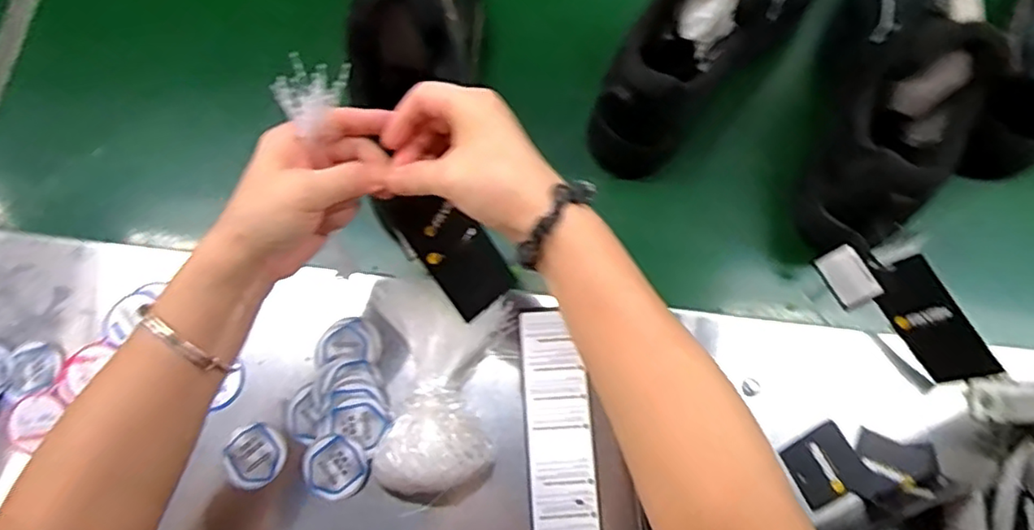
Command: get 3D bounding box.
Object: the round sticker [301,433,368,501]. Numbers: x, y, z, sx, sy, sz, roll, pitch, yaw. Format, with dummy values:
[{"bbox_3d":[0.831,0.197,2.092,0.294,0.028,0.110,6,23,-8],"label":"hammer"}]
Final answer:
[{"bbox_3d":[-0.140,0.156,0.478,0.047,0.009,0.047,42,80,11],"label":"round sticker"}]

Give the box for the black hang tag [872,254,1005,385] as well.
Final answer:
[{"bbox_3d":[0.314,0.045,0.473,0.009,0.051,0.099,-27,81,-38],"label":"black hang tag"}]

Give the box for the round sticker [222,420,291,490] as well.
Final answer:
[{"bbox_3d":[-0.206,0.149,0.485,0.047,0.010,0.046,0,75,1],"label":"round sticker"}]

